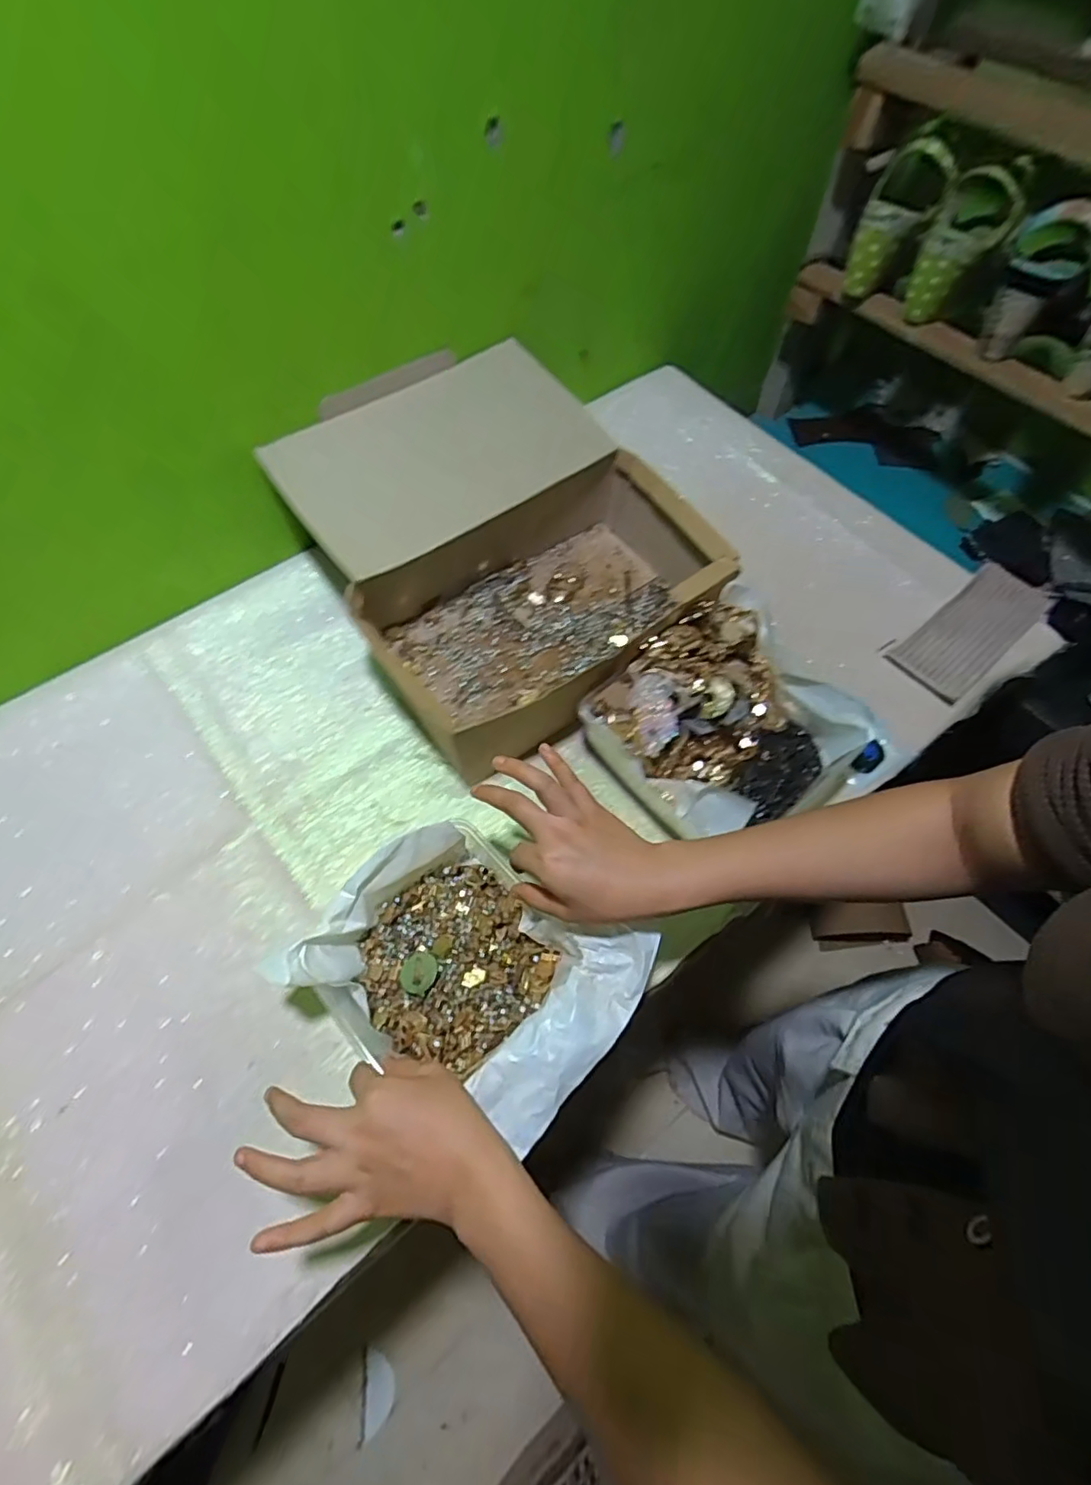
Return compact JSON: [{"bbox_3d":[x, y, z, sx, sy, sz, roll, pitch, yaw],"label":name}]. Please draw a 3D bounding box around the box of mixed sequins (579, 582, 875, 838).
[{"bbox_3d":[0.160,-0.009,0.567,0.192,0.090,0.201,-34,67,-18],"label":"box of mixed sequins"}]

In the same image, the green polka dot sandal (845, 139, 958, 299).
[{"bbox_3d":[0.395,-0.600,0.712,0.073,0.144,0.059,46,42,19],"label":"green polka dot sandal"}]

